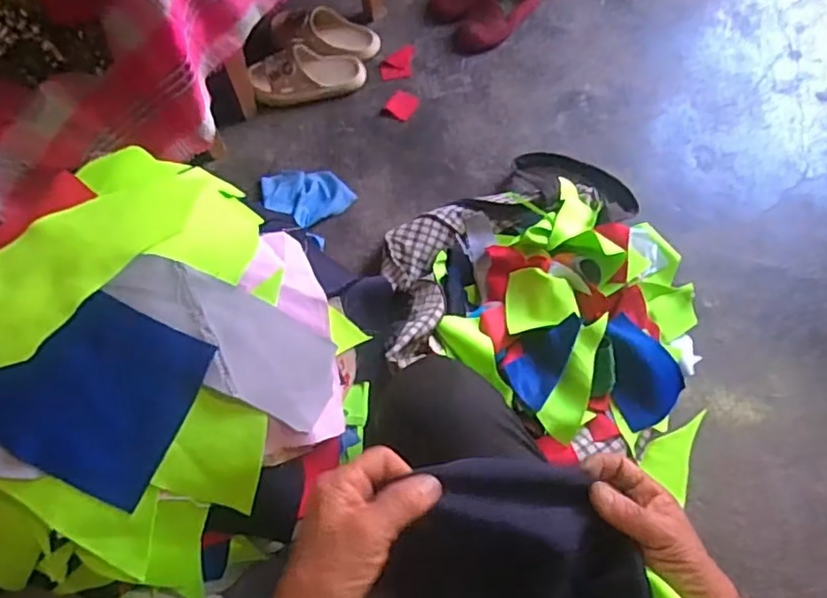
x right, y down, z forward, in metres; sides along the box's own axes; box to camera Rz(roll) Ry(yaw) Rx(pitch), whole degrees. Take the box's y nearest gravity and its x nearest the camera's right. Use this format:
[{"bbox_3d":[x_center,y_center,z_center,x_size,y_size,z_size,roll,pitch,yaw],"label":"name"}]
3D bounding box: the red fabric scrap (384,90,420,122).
[{"bbox_3d":[-0.021,-0.360,1.115,0.051,0.009,0.053,27,74,10],"label":"red fabric scrap"}]

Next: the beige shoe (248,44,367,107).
[{"bbox_3d":[-0.193,-0.412,1.093,0.209,0.063,0.097,-6,67,-5],"label":"beige shoe"}]

